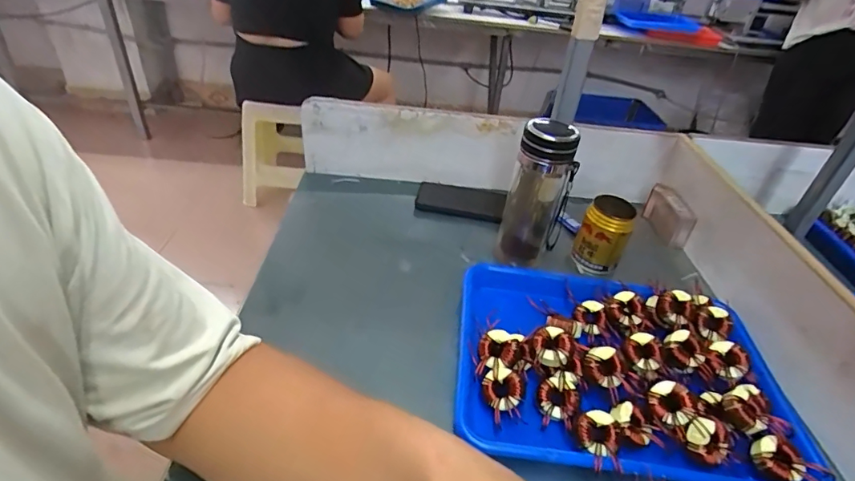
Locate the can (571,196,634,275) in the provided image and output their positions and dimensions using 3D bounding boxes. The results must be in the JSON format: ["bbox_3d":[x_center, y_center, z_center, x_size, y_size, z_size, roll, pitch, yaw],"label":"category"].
[{"bbox_3d":[0.238,-0.007,0.644,0.063,0.092,0.057,19,38,16],"label":"can"}]

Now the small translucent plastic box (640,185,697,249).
[{"bbox_3d":[0.372,-0.039,0.730,0.025,0.061,0.098,1,37,-8],"label":"small translucent plastic box"}]

